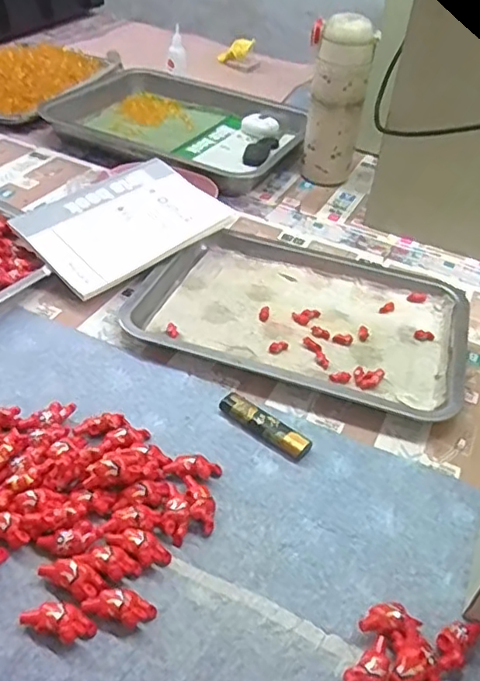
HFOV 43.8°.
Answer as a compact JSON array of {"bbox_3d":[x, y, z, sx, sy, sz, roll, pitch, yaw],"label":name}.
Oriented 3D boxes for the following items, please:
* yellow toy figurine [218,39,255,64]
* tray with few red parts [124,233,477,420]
[{"bbox_3d":[-0.009,-0.555,1.146,0.091,0.032,0.030,-8,31,38],"label":"yellow toy figurine"},{"bbox_3d":[0.066,-0.034,0.601,0.307,0.024,0.221,16,42,11],"label":"tray with few red parts"}]

